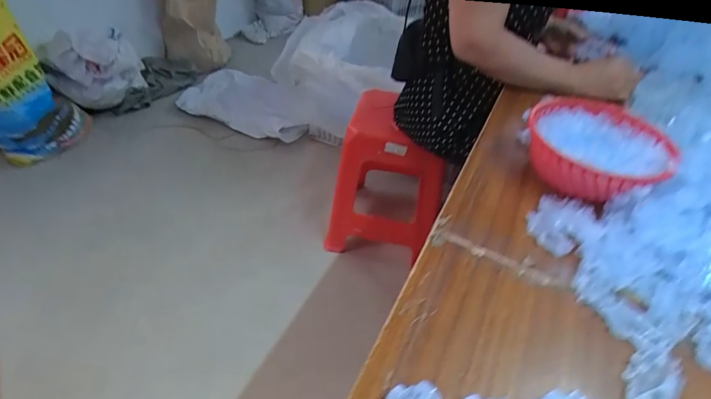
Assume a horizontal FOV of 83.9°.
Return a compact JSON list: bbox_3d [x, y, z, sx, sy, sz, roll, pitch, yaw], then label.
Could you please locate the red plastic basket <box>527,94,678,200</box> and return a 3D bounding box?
[{"bbox_3d":[0.357,-0.071,0.604,0.182,0.074,0.194,14,44,11],"label":"red plastic basket"}]

